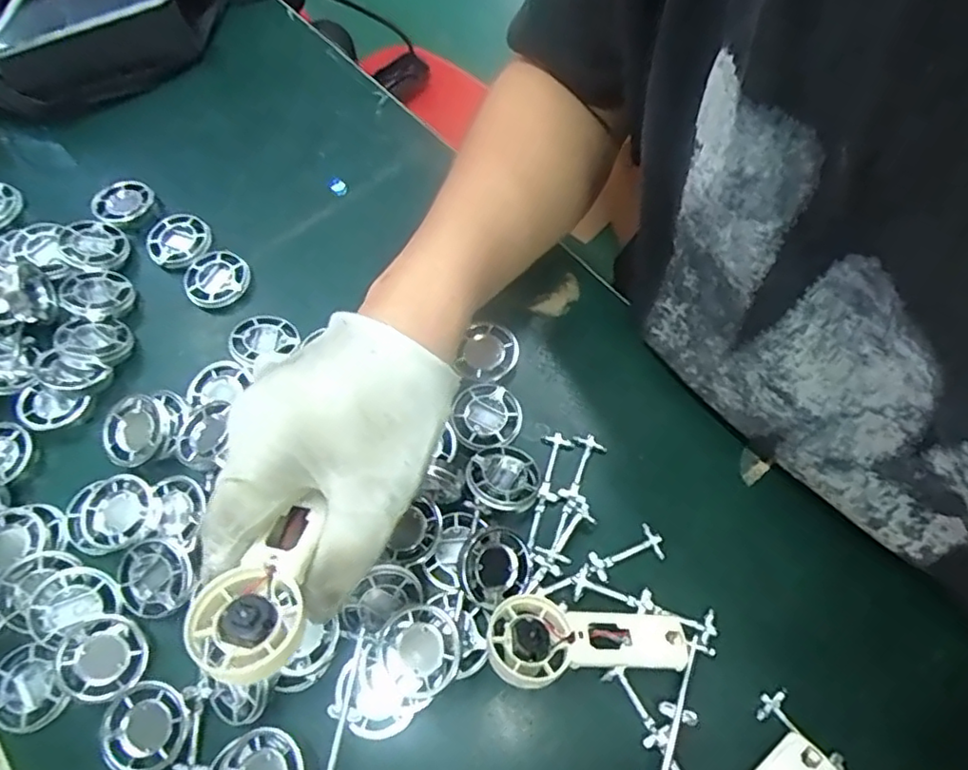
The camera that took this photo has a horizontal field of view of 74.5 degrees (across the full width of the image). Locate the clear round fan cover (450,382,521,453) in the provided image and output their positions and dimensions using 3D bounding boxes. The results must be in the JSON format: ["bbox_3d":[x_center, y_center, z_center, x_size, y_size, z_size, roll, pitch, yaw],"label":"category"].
[{"bbox_3d":[0.001,0.017,0.352,0.038,0.009,0.039,-1,66,2],"label":"clear round fan cover"}]

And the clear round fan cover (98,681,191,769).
[{"bbox_3d":[-0.156,0.159,0.294,0.037,0.013,0.038,-1,66,2],"label":"clear round fan cover"}]

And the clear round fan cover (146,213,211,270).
[{"bbox_3d":[-0.199,-0.095,0.416,0.040,0.004,0.042,-1,66,2],"label":"clear round fan cover"}]

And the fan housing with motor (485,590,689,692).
[{"bbox_3d":[0.047,0.122,0.297,0.090,0.029,0.040,6,67,6],"label":"fan housing with motor"}]

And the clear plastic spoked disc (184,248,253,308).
[{"bbox_3d":[-0.169,-0.067,0.403,0.039,0.008,0.039,-1,66,2],"label":"clear plastic spoked disc"}]

